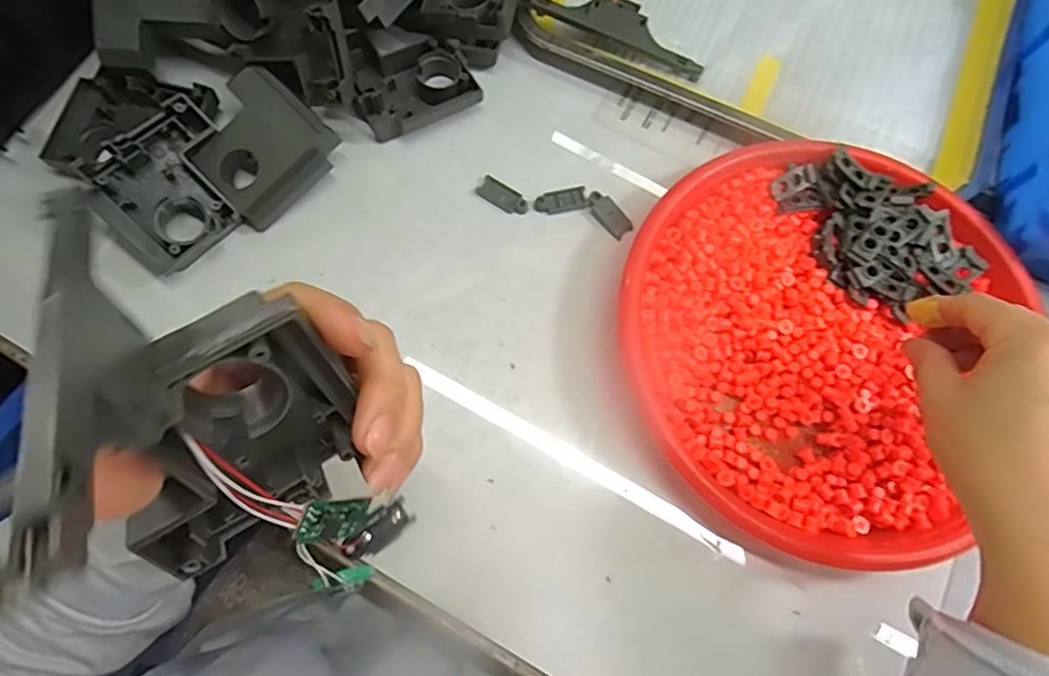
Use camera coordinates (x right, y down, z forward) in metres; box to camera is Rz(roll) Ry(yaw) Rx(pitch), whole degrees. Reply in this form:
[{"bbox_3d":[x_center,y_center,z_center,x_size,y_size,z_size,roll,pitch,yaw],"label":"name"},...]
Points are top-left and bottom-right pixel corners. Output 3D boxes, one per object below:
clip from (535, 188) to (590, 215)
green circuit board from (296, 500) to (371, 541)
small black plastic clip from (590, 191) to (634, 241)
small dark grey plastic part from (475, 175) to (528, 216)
[{"bbox_3d":[0.025,-0.091,0.379,0.036,0.004,0.015,-9,74,-5],"label":"clip"},{"bbox_3d":[-0.072,0.069,0.215,0.004,0.029,0.018,31,100,38],"label":"green circuit board"},{"bbox_3d":[0.056,-0.082,0.377,0.015,0.004,0.035,-37,78,-12],"label":"small black plastic clip"},{"bbox_3d":[-0.014,-0.094,0.380,0.035,0.004,0.015,32,75,7],"label":"small dark grey plastic part"}]

